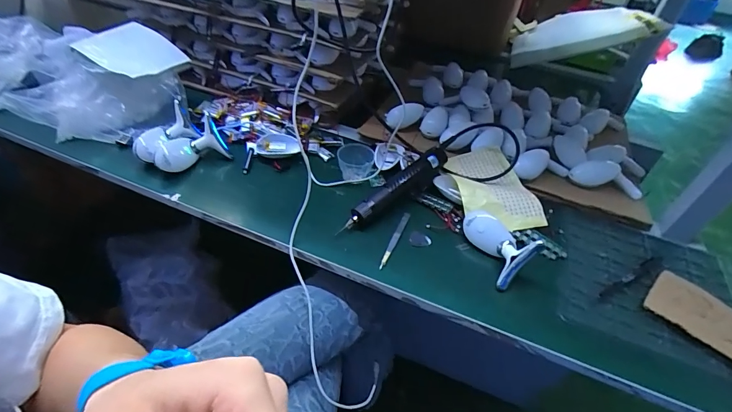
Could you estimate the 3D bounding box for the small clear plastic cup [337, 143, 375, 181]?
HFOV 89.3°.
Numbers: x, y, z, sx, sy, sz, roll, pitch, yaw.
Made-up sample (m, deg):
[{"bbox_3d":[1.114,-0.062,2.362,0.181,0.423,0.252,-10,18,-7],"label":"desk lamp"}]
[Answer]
[{"bbox_3d":[-0.019,-0.079,0.649,0.062,0.030,0.063,2,46,-3],"label":"small clear plastic cup"}]

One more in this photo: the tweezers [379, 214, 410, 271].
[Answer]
[{"bbox_3d":[0.045,0.048,0.560,0.010,0.006,0.117,20,42,13],"label":"tweezers"}]

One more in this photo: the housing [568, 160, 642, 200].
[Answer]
[{"bbox_3d":[0.436,-0.050,0.670,0.122,0.041,0.044,21,44,14],"label":"housing"}]

